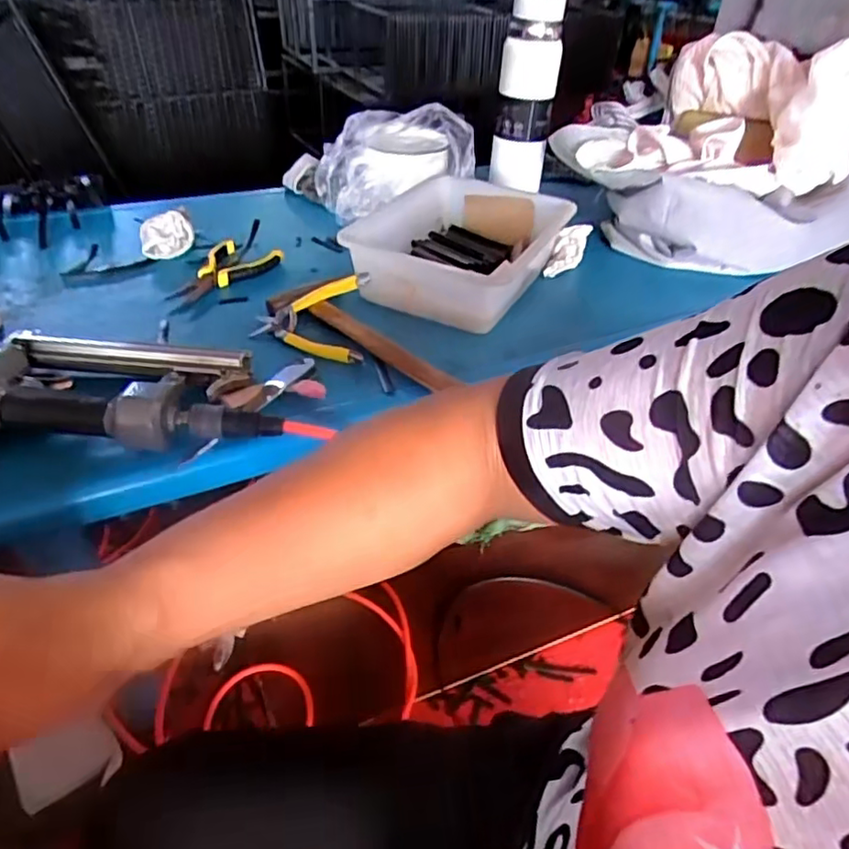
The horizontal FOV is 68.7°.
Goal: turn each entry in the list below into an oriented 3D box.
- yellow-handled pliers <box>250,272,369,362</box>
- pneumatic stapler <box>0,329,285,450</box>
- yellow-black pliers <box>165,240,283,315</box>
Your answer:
[{"bbox_3d":[-0.120,-0.117,0.653,0.117,0.034,0.125,2,40,-1],"label":"yellow-handled pliers"},{"bbox_3d":[-0.264,-0.039,0.532,0.278,0.060,0.150,-2,40,-5],"label":"pneumatic stapler"},{"bbox_3d":[-0.236,-0.176,0.729,0.088,0.015,0.161,14,41,13],"label":"yellow-black pliers"}]

